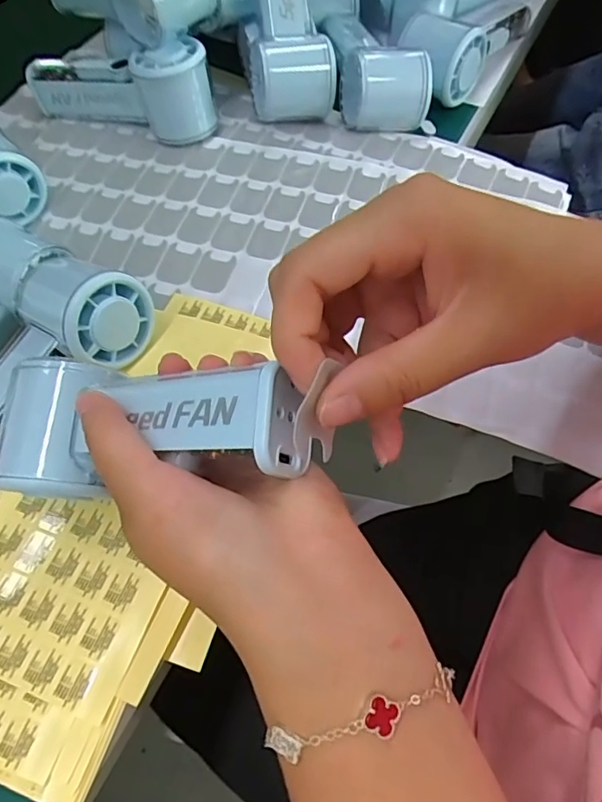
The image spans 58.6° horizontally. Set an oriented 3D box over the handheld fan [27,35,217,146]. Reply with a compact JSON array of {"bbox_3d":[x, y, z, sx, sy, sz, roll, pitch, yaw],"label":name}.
[{"bbox_3d":[-0.146,-0.259,0.435,0.149,0.059,0.046,17,62,14],"label":"handheld fan"}]

